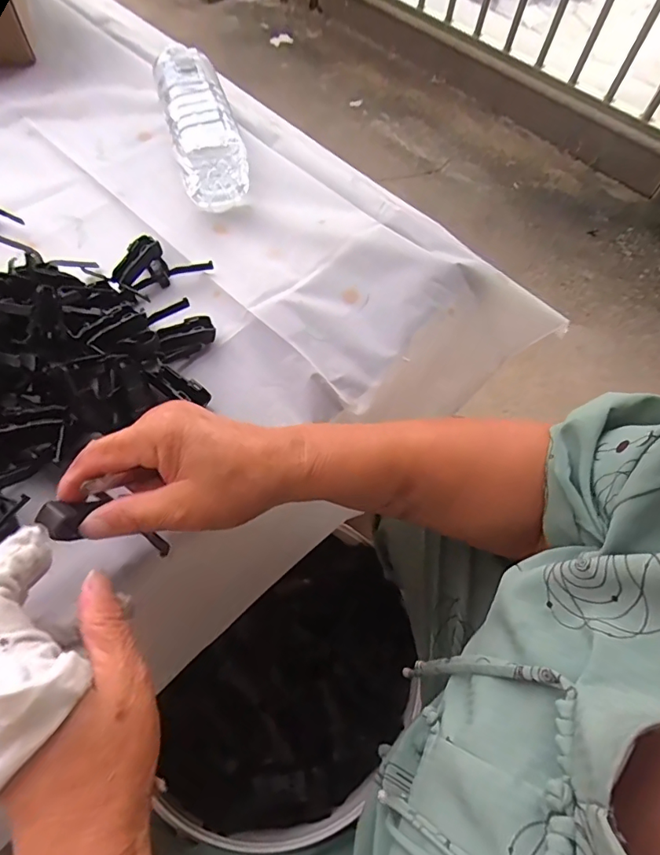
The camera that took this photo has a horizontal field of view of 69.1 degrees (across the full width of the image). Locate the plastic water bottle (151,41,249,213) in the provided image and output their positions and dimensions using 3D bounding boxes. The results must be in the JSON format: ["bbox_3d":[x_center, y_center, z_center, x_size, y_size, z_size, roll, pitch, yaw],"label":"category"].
[{"bbox_3d":[-0.127,-0.291,0.461,0.058,0.054,0.172,-17,64,-12],"label":"plastic water bottle"}]

